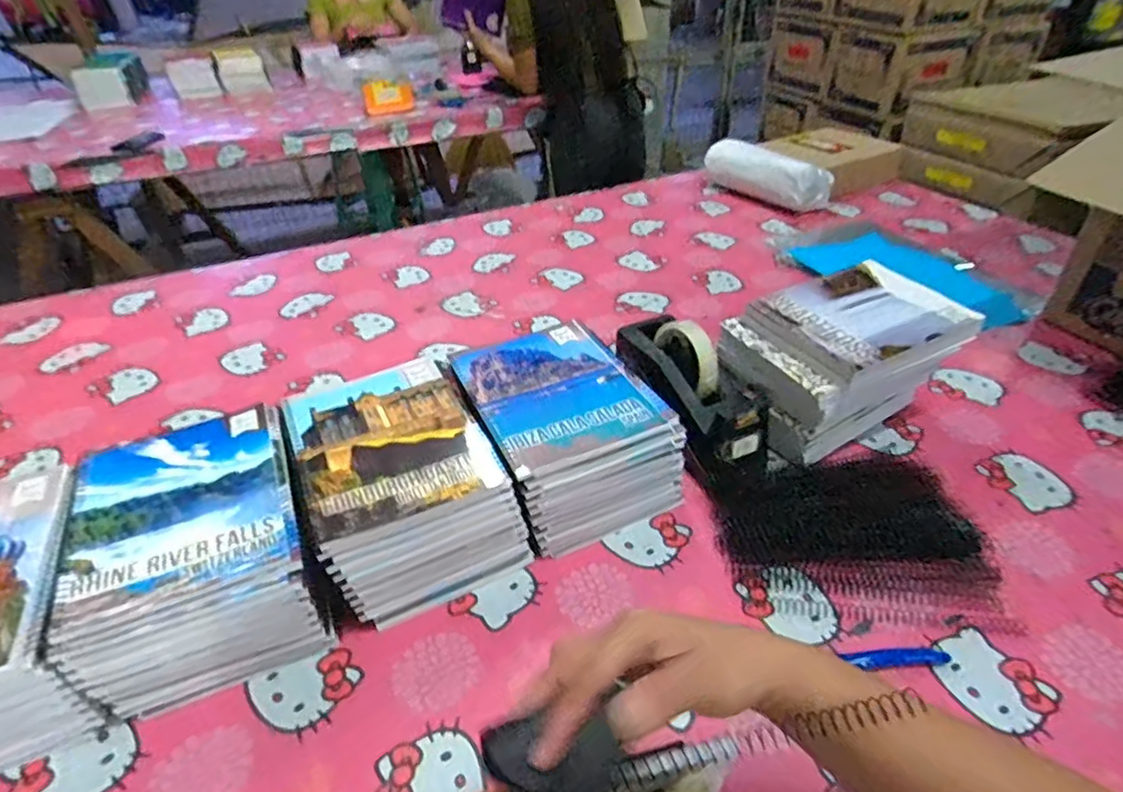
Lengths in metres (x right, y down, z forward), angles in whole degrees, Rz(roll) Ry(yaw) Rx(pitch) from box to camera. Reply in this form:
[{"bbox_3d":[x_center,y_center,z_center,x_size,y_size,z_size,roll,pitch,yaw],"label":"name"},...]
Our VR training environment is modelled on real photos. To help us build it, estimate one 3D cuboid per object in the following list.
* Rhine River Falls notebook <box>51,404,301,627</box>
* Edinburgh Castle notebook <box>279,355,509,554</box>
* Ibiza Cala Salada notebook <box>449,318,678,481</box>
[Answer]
[{"bbox_3d":[-0.302,0.082,0.485,0.152,0.006,0.192,-19,41,-21],"label":"Rhine River Falls notebook"},{"bbox_3d":[-0.156,0.035,0.545,0.149,0.007,0.197,-18,41,-21],"label":"Edinburgh Castle notebook"},{"bbox_3d":[-0.007,-0.011,0.600,0.158,0.008,0.192,-17,41,-19],"label":"Ibiza Cala Salada notebook"}]

